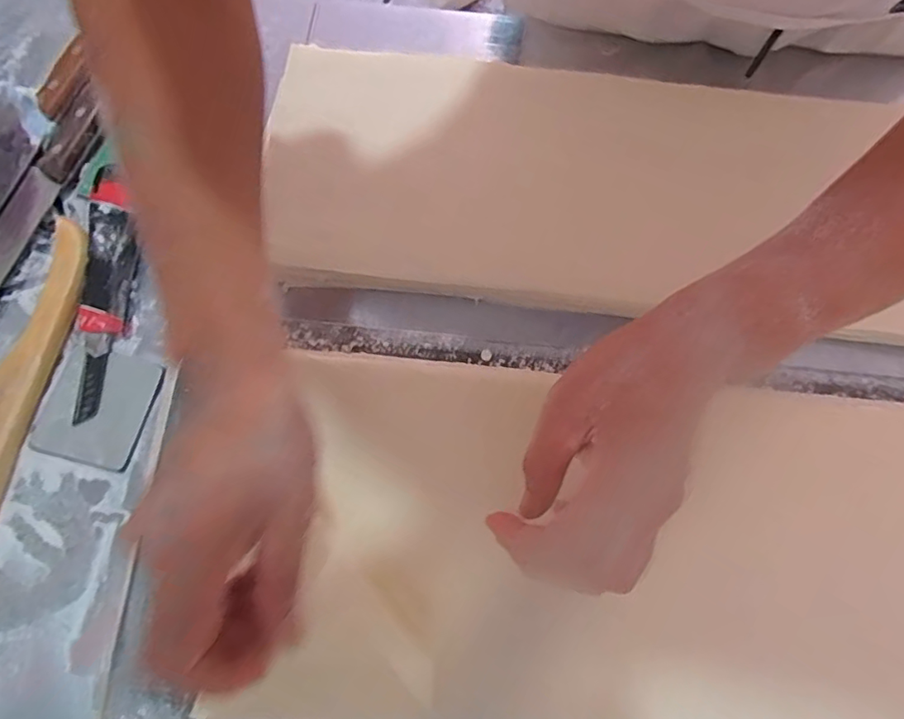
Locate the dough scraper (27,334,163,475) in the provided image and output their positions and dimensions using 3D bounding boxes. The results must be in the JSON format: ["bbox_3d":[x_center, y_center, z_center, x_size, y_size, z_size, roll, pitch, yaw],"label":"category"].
[{"bbox_3d":[-0.272,0.035,0.415,0.080,0.005,0.084,12,75,2],"label":"dough scraper"}]

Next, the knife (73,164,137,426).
[{"bbox_3d":[-0.278,-0.057,0.428,0.039,0.013,0.204,0,74,-1],"label":"knife"}]

